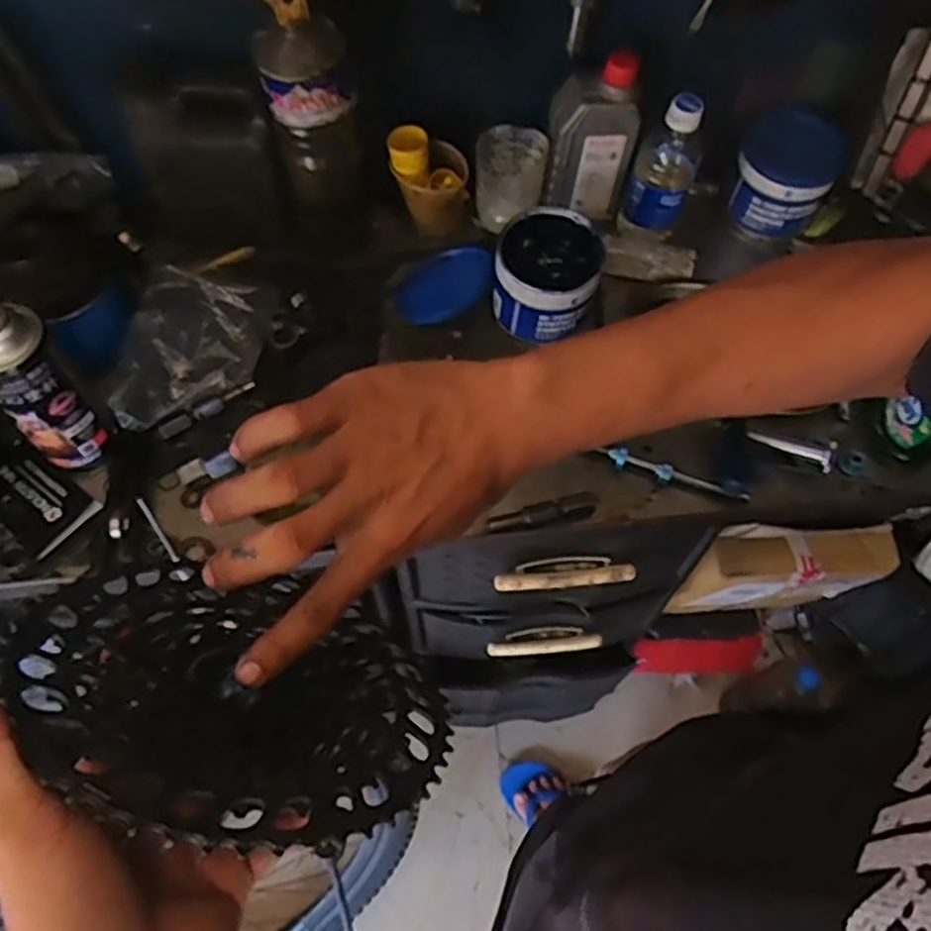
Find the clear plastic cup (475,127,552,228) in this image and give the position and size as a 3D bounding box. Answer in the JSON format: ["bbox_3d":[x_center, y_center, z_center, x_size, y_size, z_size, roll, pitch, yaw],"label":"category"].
[{"bbox_3d":[0.046,-0.297,0.778,0.072,0.089,0.054,7,62,3],"label":"clear plastic cup"}]

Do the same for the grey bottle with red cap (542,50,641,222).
[{"bbox_3d":[0.125,-0.323,0.739,0.080,0.158,0.047,0,62,-1],"label":"grey bottle with red cap"}]

